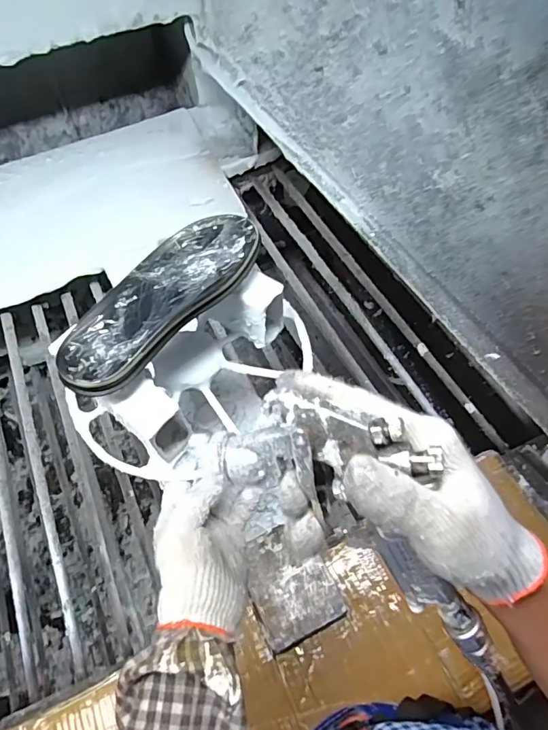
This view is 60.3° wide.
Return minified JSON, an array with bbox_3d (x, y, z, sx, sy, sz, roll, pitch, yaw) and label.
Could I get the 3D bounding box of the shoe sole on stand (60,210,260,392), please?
[{"bbox_3d":[-0.109,-0.068,0.450,0.092,0.017,0.228,30,64,20],"label":"shoe sole on stand"}]

